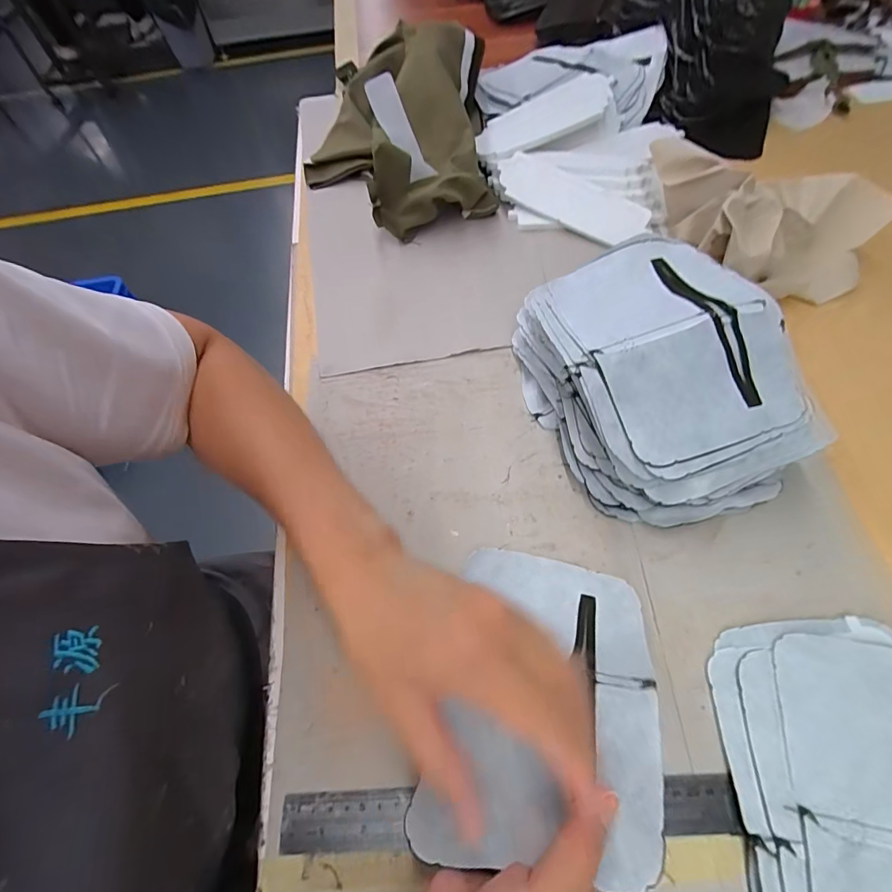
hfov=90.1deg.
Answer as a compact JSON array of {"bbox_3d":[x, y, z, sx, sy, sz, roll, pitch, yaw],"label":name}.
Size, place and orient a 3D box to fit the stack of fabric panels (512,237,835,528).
[{"bbox_3d":[0.168,-0.054,0.366,0.164,0.099,0.226,-19,62,-7],"label":"stack of fabric panels"}]

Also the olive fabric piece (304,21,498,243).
[{"bbox_3d":[-0.067,-0.412,0.561,0.232,0.103,0.308,-4,62,1],"label":"olive fabric piece"}]

